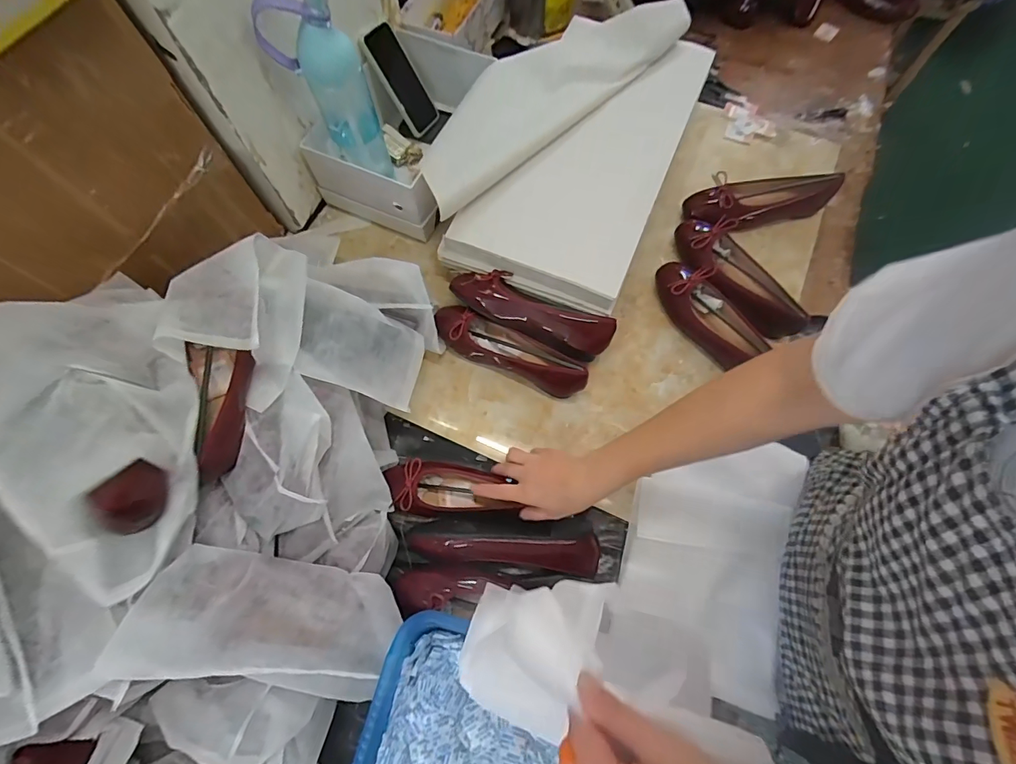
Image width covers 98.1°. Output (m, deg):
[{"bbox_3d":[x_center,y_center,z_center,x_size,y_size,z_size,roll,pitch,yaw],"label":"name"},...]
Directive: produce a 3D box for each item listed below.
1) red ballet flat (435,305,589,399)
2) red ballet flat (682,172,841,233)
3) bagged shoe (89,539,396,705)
[{"bbox_3d":[0.001,-0.047,0.648,0.235,0.068,0.058,26,72,9],"label":"red ballet flat"},{"bbox_3d":[0.419,-0.304,0.732,0.235,0.064,0.086,-11,70,-4],"label":"red ballet flat"},{"bbox_3d":[-0.236,0.252,0.450,0.255,0.057,0.125,27,68,-28],"label":"bagged shoe"}]

